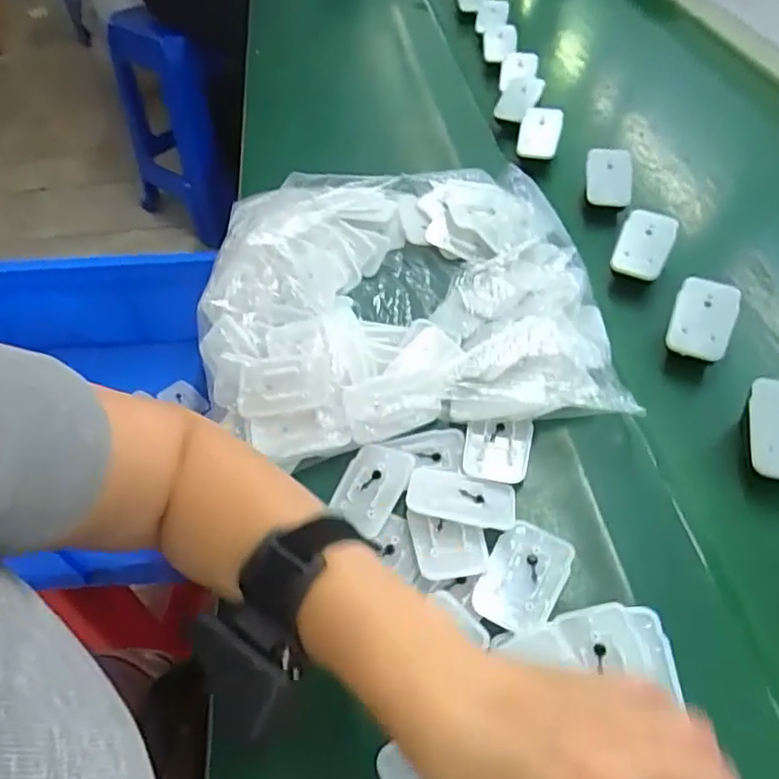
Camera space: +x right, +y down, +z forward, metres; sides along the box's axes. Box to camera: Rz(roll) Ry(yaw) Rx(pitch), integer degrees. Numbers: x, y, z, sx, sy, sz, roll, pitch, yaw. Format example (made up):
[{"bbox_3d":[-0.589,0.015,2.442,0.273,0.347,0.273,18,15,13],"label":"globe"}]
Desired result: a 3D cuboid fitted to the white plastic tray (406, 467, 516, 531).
[{"bbox_3d":[0.047,0.071,0.405,0.072,0.010,0.041,11,51,12],"label":"white plastic tray"}]

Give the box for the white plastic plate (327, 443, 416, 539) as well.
[{"bbox_3d":[-0.013,0.066,0.420,0.042,0.007,0.063,18,53,18],"label":"white plastic plate"}]

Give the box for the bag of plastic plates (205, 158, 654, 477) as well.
[{"bbox_3d":[0.003,-0.088,0.509,0.309,0.071,0.292,-5,49,-1],"label":"bag of plastic plates"}]

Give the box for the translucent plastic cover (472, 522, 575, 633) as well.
[{"bbox_3d":[0.081,0.111,0.366,0.043,0.006,0.069,23,54,21],"label":"translucent plastic cover"}]

